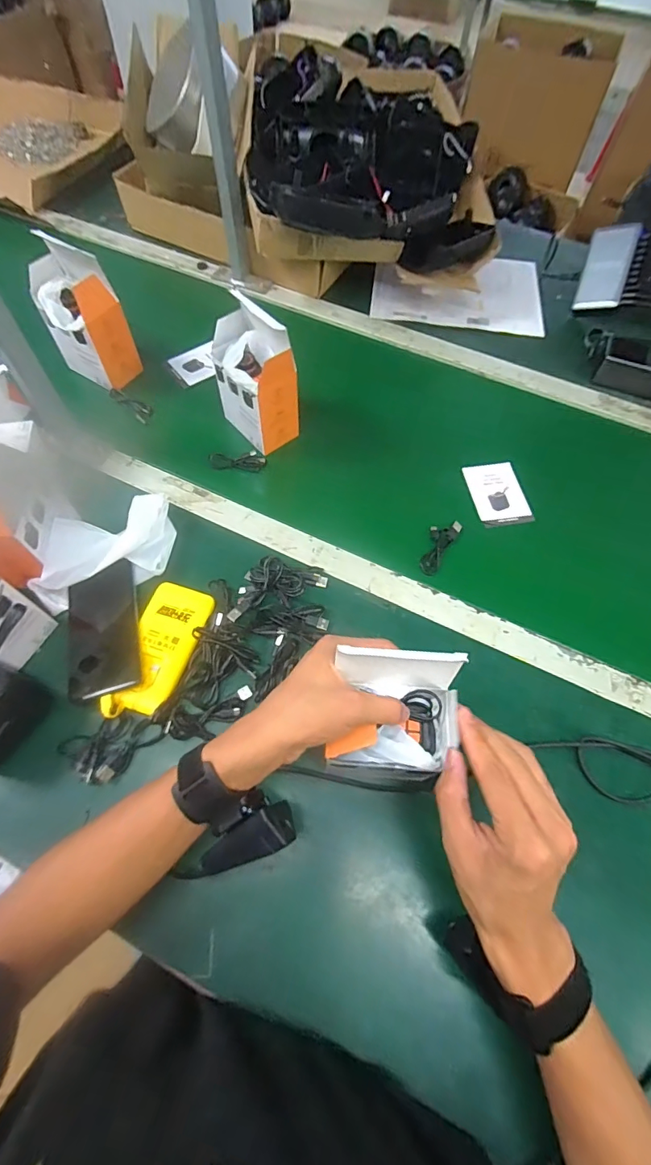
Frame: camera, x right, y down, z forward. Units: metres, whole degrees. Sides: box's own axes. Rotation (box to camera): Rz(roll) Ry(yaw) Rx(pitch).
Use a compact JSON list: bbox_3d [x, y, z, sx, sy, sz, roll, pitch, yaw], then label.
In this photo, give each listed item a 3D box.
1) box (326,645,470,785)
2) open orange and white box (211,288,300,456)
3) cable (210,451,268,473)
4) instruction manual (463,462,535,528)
[{"bbox_3d":[0.057,0.104,0.355,0.100,0.079,0.088,7,62,3],"label":"box"},{"bbox_3d":[-0.093,-0.261,0.595,0.082,0.155,0.098,-37,68,-19],"label":"open orange and white box"},{"bbox_3d":[-0.122,-0.167,0.636,0.076,0.023,0.018,3,62,1],"label":"cable"},{"bbox_3d":[0.236,-0.123,0.634,0.073,0.007,0.100,-7,62,-5],"label":"instruction manual"}]

